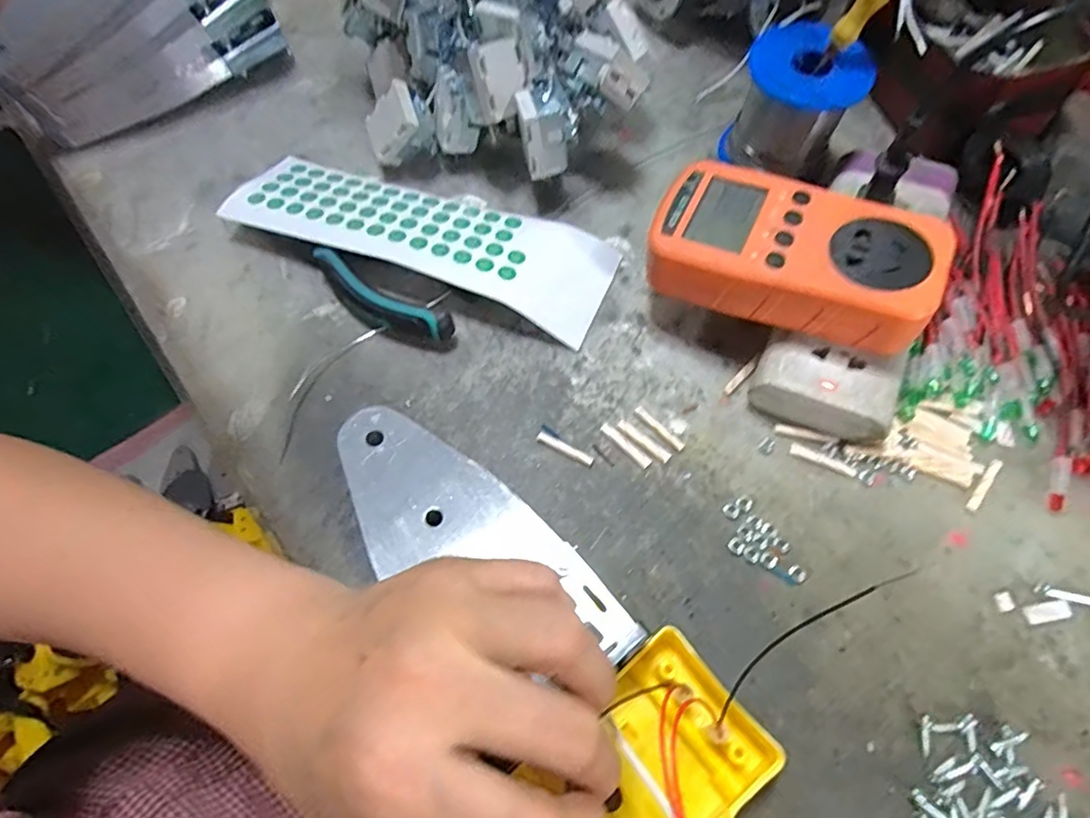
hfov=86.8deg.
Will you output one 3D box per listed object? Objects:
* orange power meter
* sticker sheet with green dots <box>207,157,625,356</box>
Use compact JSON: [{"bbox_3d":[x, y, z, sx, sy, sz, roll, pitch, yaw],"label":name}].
[{"bbox_3d":[0.116,-0.076,0.272,0.123,0.033,0.065,21,68,10],"label":"orange power meter"},{"bbox_3d":[-0.069,-0.101,0.328,0.216,0.022,0.068,19,68,9],"label":"sticker sheet with green dots"}]

